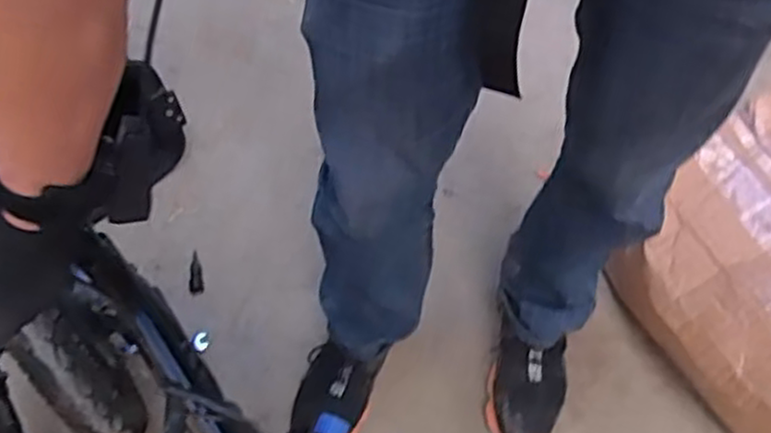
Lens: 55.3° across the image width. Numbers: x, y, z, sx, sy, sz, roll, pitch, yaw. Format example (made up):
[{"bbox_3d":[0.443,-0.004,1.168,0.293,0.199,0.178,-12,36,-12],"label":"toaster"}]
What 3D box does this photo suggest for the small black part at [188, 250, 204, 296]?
[{"bbox_3d":[-0.306,0.093,1.178,0.022,0.011,0.077,-14,57,-5],"label":"small black part"}]

